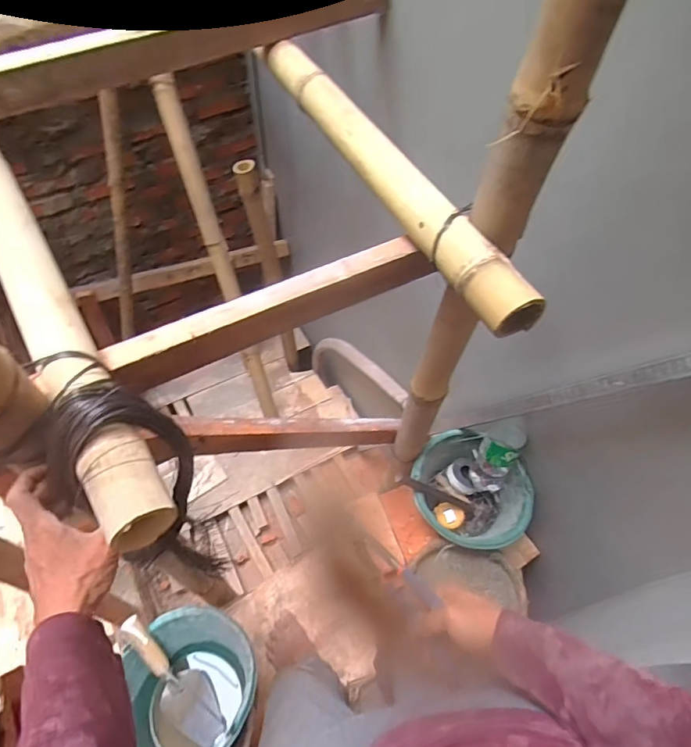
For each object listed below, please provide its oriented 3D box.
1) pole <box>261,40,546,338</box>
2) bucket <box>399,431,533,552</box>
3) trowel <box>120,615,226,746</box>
[{"bbox_3d":[0.033,-0.305,0.673,0.061,0.059,0.659,-23,61,-16],"label":"pole"},{"bbox_3d":[0.295,0.277,1.139,0.274,0.217,0.221,31,61,17],"label":"bucket"},{"bbox_3d":[-0.329,0.595,0.928,0.092,0.054,0.309,-34,101,-22],"label":"trowel"}]

